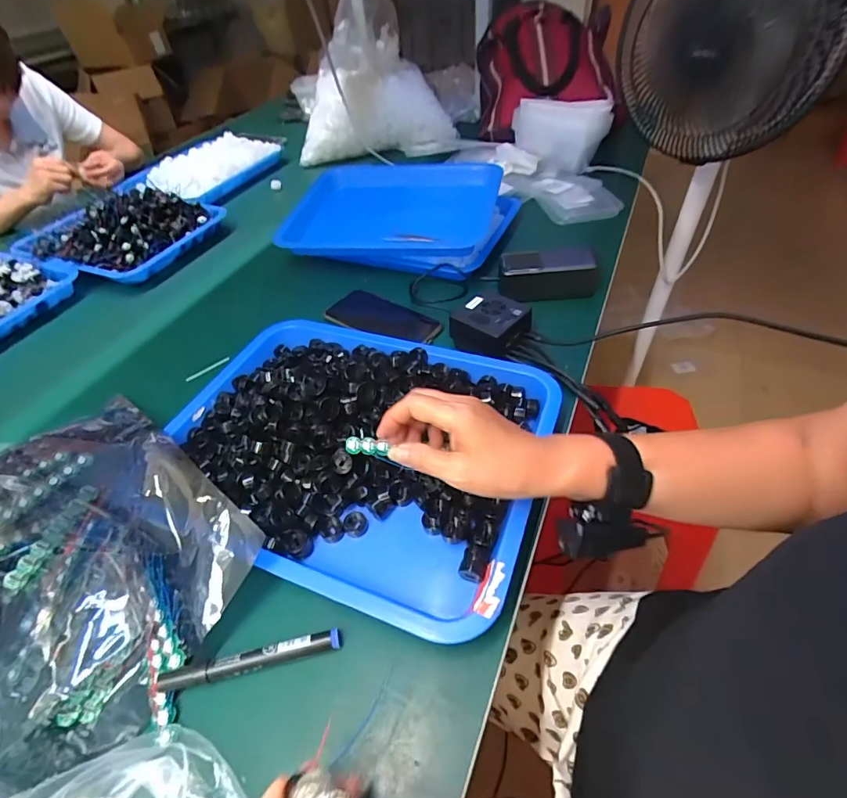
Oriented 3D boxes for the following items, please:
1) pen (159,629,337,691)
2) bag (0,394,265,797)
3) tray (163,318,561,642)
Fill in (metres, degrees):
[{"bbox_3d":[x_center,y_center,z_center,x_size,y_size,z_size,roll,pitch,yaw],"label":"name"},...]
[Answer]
[{"bbox_3d":[-0.130,0.198,0.347,0.131,0.016,0.015,-12,47,-6],"label":"pen"},{"bbox_3d":[-0.301,0.126,0.392,0.313,0.050,0.220,31,56,29],"label":"bag"},{"bbox_3d":[-0.077,0.034,0.467,0.389,0.056,0.300,15,50,18],"label":"tray"}]

